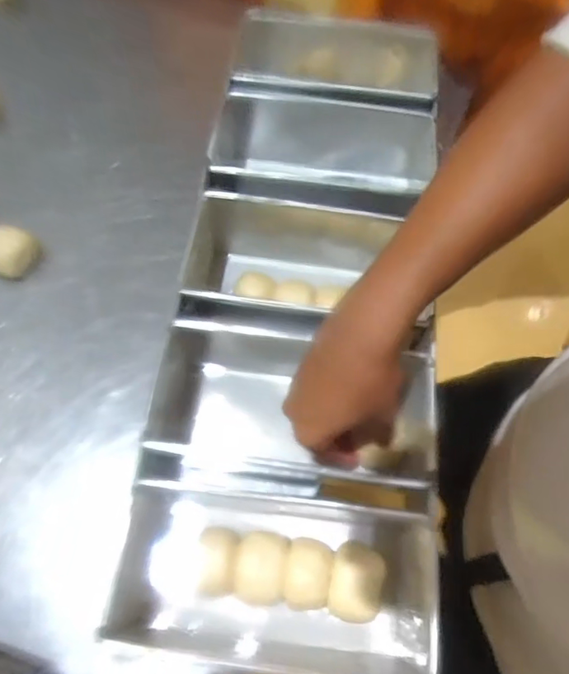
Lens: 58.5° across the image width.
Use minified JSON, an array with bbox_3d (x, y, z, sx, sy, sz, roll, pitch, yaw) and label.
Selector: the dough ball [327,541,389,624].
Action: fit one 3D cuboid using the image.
[{"bbox_3d":[0.054,0.185,0.385,0.038,0.032,0.053,10,68,3],"label":"dough ball"}]

